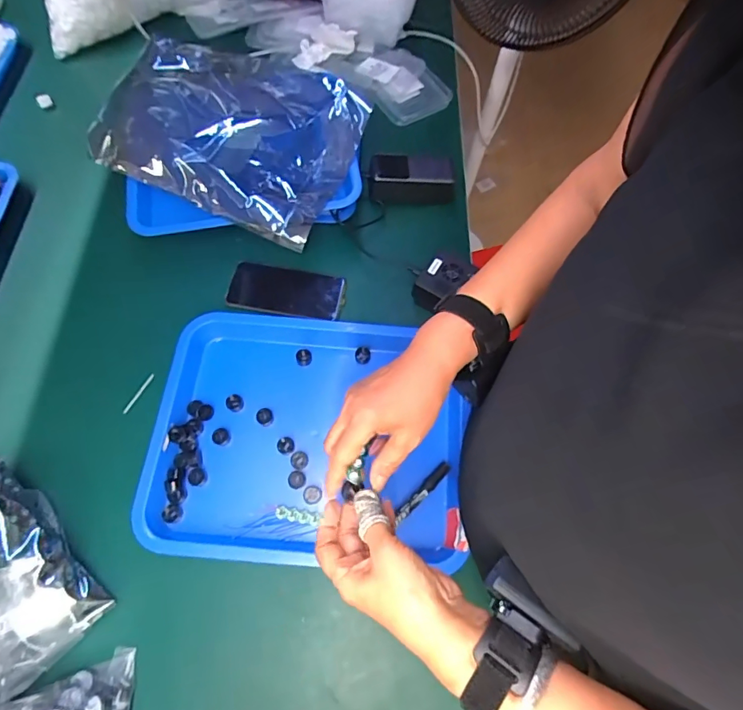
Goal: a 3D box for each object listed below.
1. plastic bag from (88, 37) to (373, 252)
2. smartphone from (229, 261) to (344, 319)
[{"bbox_3d":[-0.191,-0.322,0.633,0.316,0.094,0.240,22,68,7],"label":"plastic bag"},{"bbox_3d":[-0.122,-0.090,0.657,0.161,0.013,0.074,8,67,1],"label":"smartphone"}]

